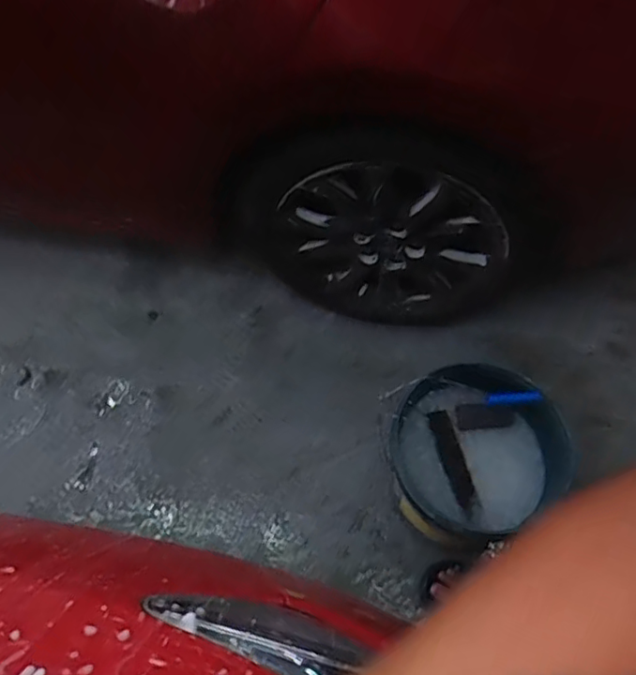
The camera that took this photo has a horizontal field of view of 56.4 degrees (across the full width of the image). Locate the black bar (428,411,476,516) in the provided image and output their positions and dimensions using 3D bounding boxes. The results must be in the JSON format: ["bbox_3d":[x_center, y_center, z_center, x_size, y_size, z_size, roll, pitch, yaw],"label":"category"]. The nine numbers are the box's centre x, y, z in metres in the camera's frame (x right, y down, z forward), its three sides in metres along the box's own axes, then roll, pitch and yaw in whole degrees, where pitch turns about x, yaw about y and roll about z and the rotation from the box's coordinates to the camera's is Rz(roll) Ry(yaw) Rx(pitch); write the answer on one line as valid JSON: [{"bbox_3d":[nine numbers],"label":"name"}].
[{"bbox_3d":[0.252,0.229,1.103,0.044,0.040,0.184,-13,62,-7],"label":"black bar"}]

